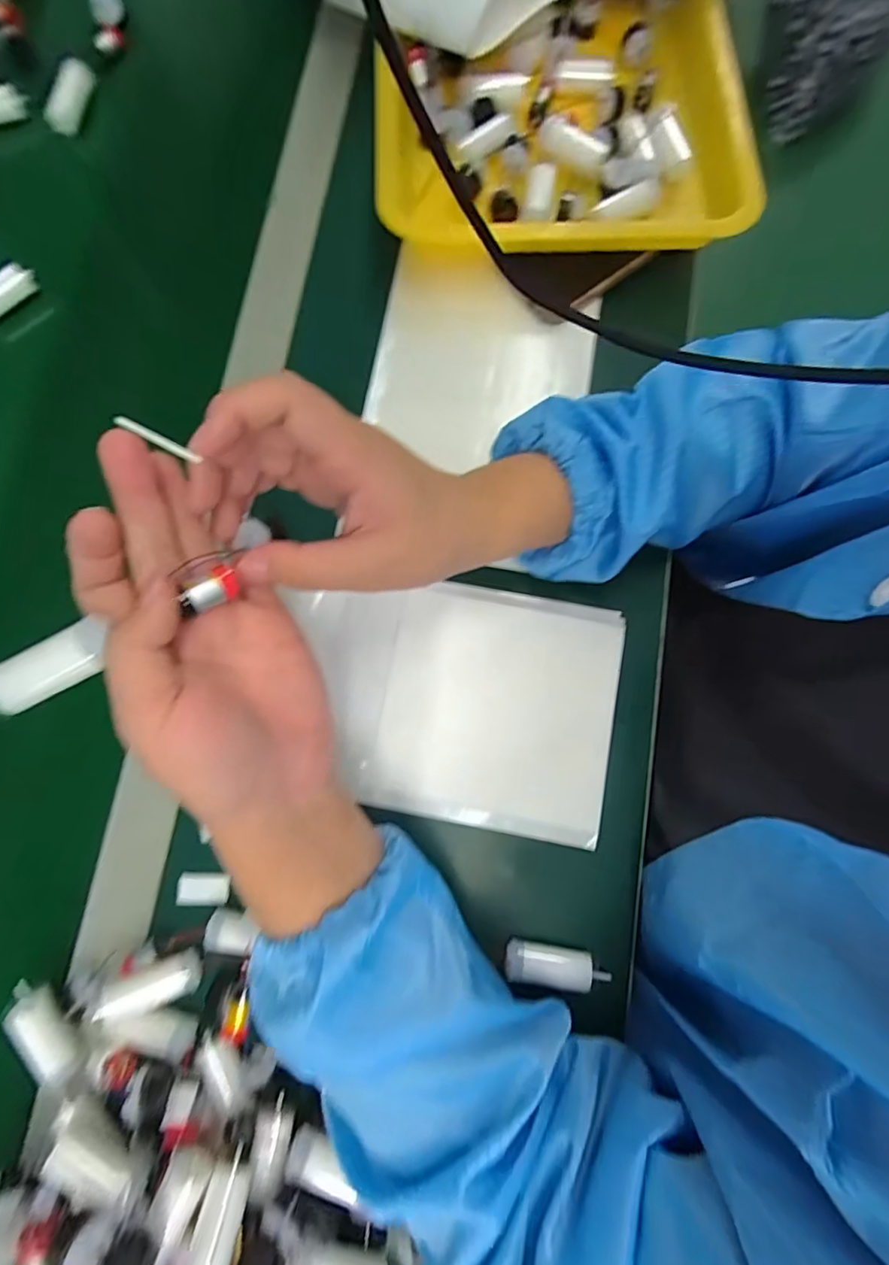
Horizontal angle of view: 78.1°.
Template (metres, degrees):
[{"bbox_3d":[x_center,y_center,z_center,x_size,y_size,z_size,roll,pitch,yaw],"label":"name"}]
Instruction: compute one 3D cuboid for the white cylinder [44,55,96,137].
[{"bbox_3d":[-0.303,-0.435,0.444,0.020,0.017,0.055,27,95,4],"label":"white cylinder"}]

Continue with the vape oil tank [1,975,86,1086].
[{"bbox_3d":[-0.223,0.222,0.302,0.022,0.015,0.057,-33,82,-7],"label":"vape oil tank"}]

